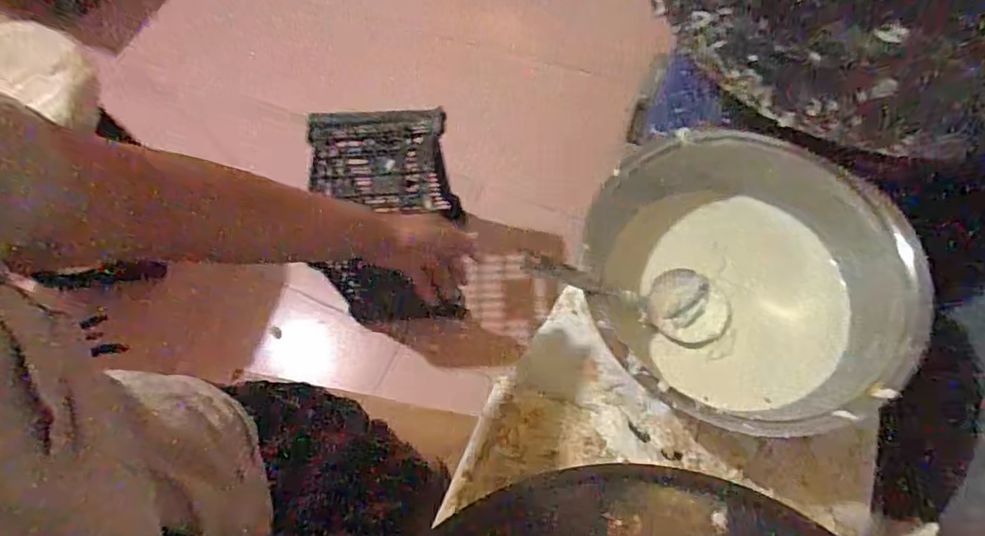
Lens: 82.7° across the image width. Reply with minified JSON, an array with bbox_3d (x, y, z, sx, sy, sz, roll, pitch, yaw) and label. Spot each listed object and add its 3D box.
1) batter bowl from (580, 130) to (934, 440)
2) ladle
[{"bbox_3d":[0.343,0.025,0.770,0.414,0.150,0.400,-1,67,2],"label":"batter bowl"},{"bbox_3d":[0.189,0.034,0.757,0.330,0.055,0.103,17,65,-25],"label":"ladle"}]

